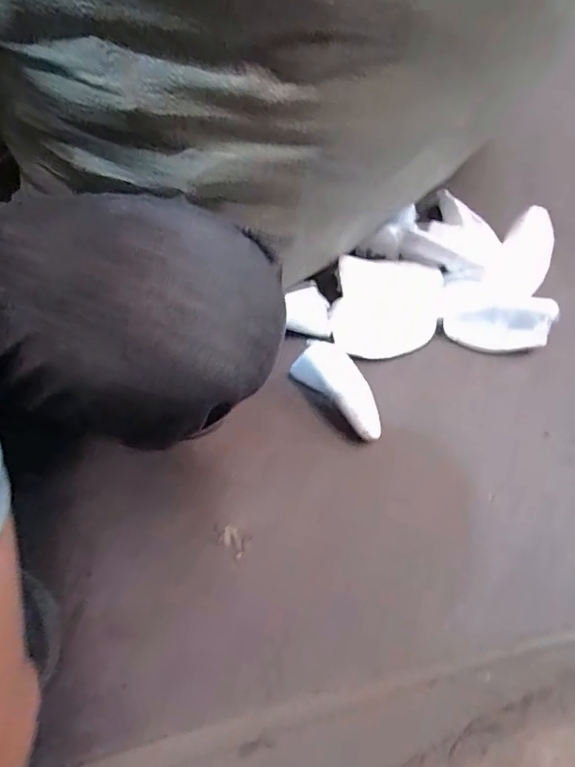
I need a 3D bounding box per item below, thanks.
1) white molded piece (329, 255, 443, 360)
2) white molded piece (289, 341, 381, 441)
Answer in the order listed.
[{"bbox_3d":[0.146,-0.110,0.743,0.153,0.024,0.142,5,92,0],"label":"white molded piece"},{"bbox_3d":[0.080,0.007,0.681,0.139,0.070,0.075,40,68,18],"label":"white molded piece"}]

